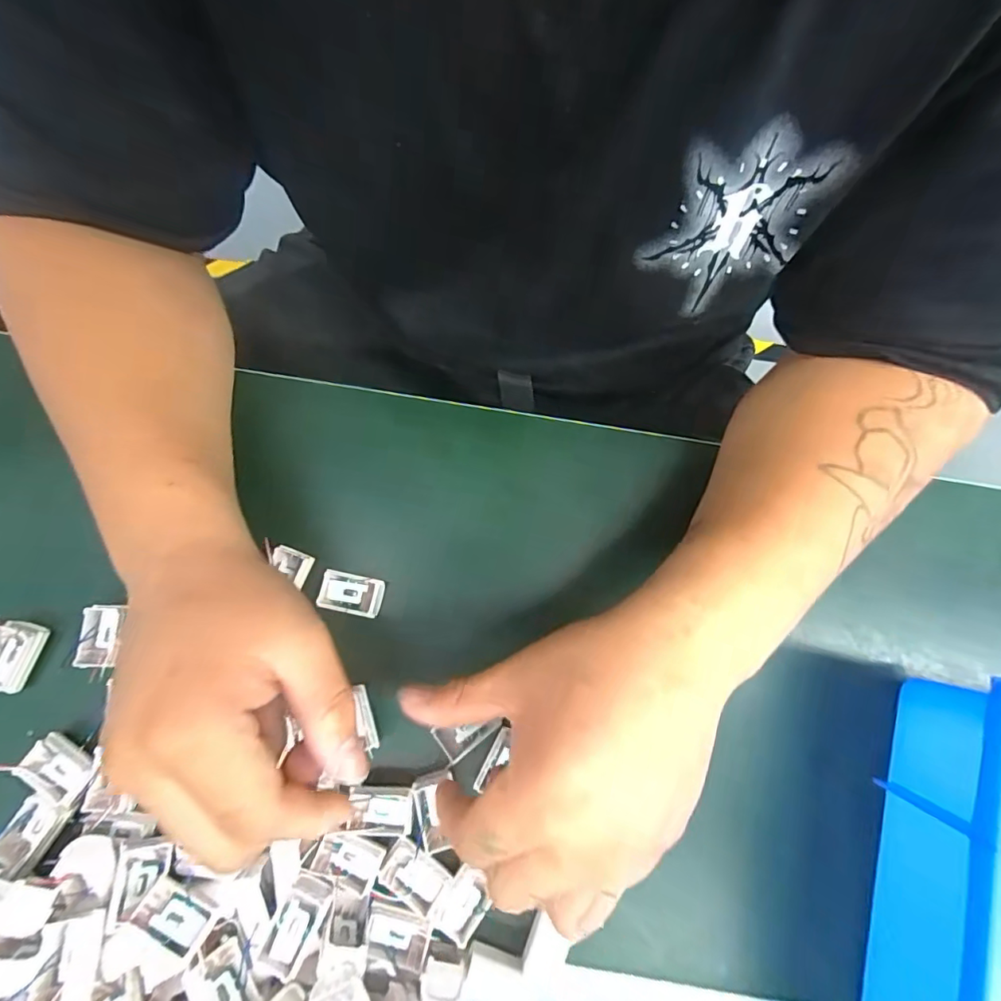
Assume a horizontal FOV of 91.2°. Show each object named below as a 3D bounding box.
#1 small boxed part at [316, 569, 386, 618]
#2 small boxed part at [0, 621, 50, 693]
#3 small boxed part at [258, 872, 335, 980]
[{"bbox_3d":[-0.087,0.054,0.284,0.037,0.007,0.022,11,78,1],"label":"small boxed part"},{"bbox_3d":[-0.271,0.086,0.271,0.025,0.014,0.034,17,78,3],"label":"small boxed part"},{"bbox_3d":[-0.097,0.201,0.231,0.018,0.015,0.036,22,65,4],"label":"small boxed part"}]

